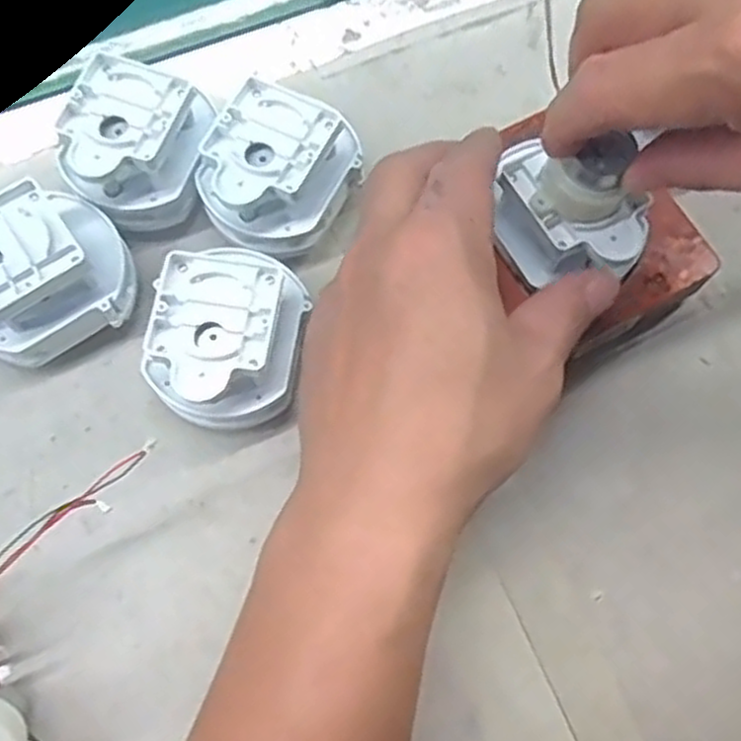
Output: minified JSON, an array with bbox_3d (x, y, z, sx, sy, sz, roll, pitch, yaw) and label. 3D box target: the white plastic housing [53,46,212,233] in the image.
[{"bbox_3d":[-0.099,-0.092,0.335,0.051,0.051,0.063,11,70,2],"label":"white plastic housing"}]

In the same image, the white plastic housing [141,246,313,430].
[{"bbox_3d":[-0.054,-0.008,0.307,0.052,0.050,0.062,9,70,2],"label":"white plastic housing"}]

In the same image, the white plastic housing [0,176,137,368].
[{"bbox_3d":[-0.133,-0.036,0.315,0.068,0.053,0.055,-34,74,-13],"label":"white plastic housing"}]

